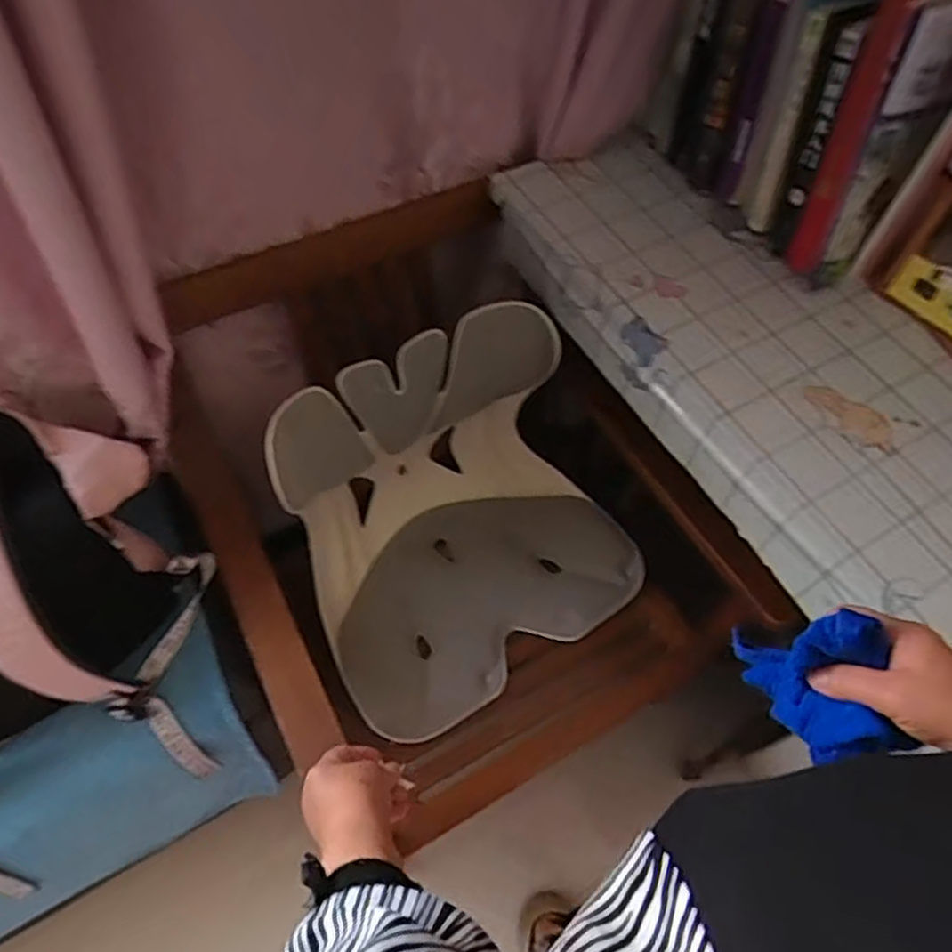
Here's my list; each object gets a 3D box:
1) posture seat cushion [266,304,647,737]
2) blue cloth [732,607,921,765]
[{"bbox_3d":[-0.019,0.062,0.947,0.444,0.361,0.357,-30,63,-17],"label":"posture seat cushion"},{"bbox_3d":[0.214,0.129,0.427,0.048,0.083,0.096,-16,60,-10],"label":"blue cloth"}]

